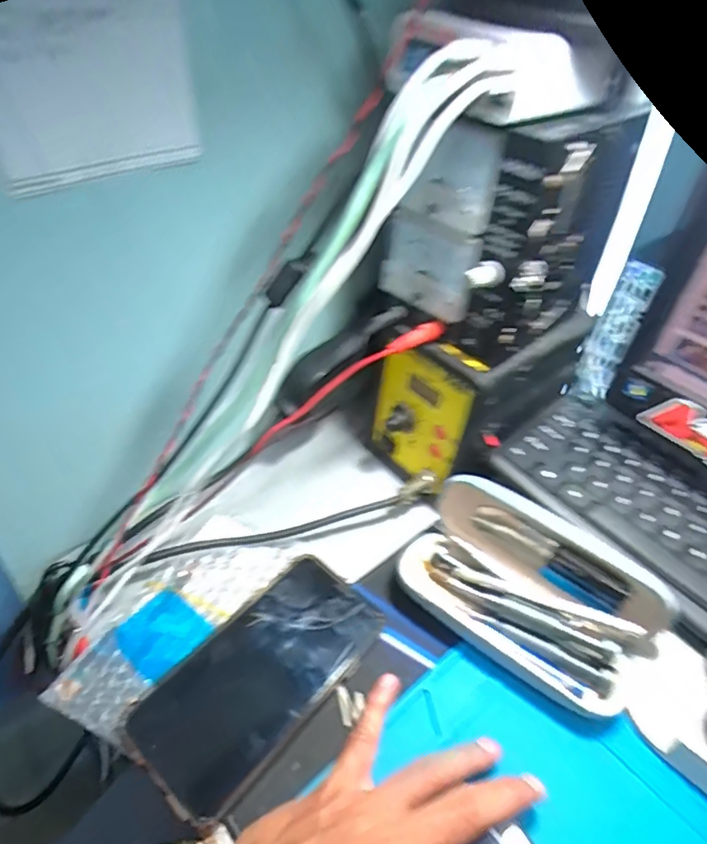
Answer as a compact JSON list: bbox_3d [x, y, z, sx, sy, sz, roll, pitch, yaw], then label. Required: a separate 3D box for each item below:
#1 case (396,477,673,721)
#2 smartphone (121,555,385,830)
[{"bbox_3d":[0.118,0.108,0.378,0.162,0.063,0.102,33,50,27],"label":"case"},{"bbox_3d":[-0.053,0.149,0.344,0.076,0.007,0.158,33,50,27],"label":"smartphone"}]

